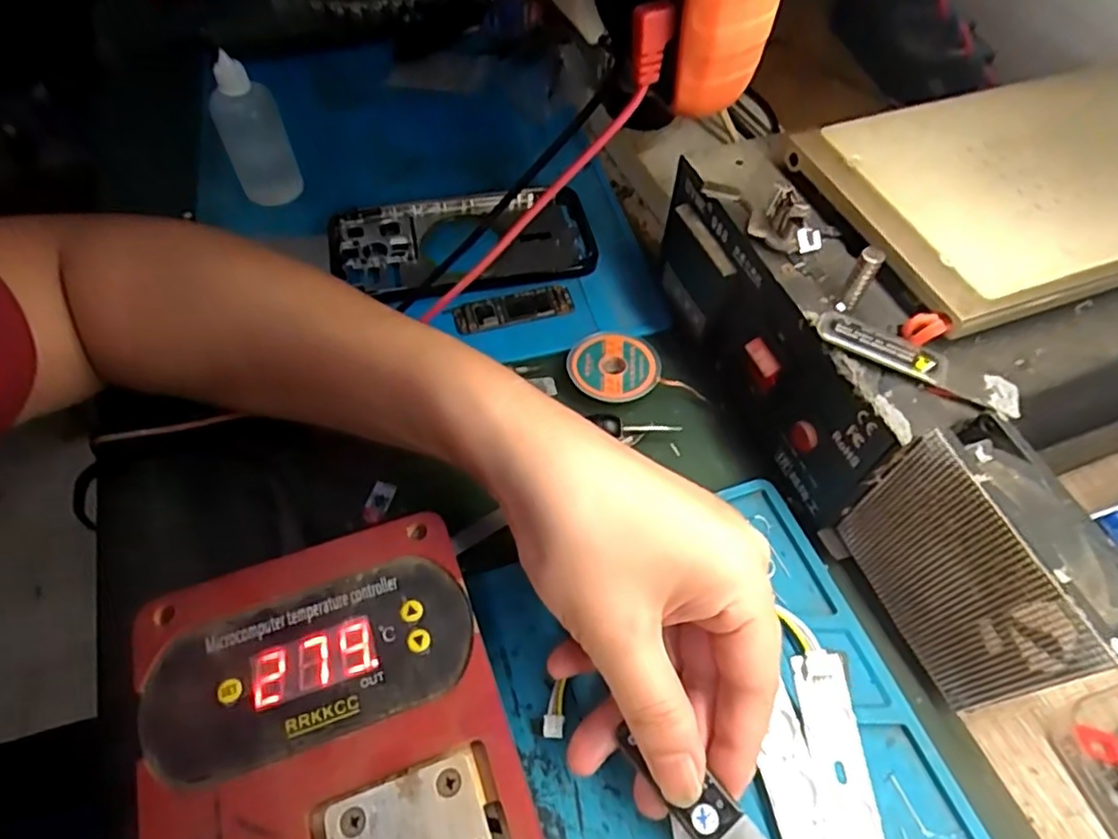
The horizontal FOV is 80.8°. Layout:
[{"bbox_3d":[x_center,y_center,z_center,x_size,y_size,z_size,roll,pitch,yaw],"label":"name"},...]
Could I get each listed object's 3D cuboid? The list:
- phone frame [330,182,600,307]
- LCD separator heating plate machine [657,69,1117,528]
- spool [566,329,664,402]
[{"bbox_3d":[-0.054,-0.102,0.376,0.144,0.013,0.073,-12,57,-9],"label":"phone frame"},{"bbox_3d":[0.187,-0.065,0.302,0.235,0.103,0.168,-18,58,-13],"label":"LCD separator heating plate machine"},{"bbox_3d":[0.027,-0.028,0.330,0.044,0.014,0.044,0,56,-1],"label":"spool"}]

